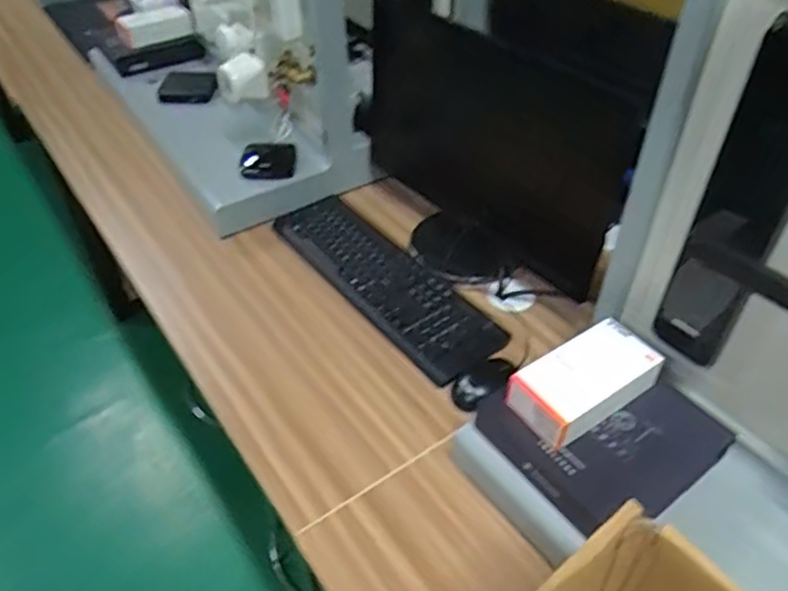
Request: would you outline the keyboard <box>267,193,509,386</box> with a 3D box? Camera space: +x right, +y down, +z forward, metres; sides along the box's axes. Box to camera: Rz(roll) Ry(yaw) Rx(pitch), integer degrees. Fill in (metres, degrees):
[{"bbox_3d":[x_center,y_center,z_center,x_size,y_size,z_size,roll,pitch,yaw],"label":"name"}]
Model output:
[{"bbox_3d":[-0.021,-0.030,1.051,0.139,0.019,0.466,-28,49,-24],"label":"keyboard"}]

